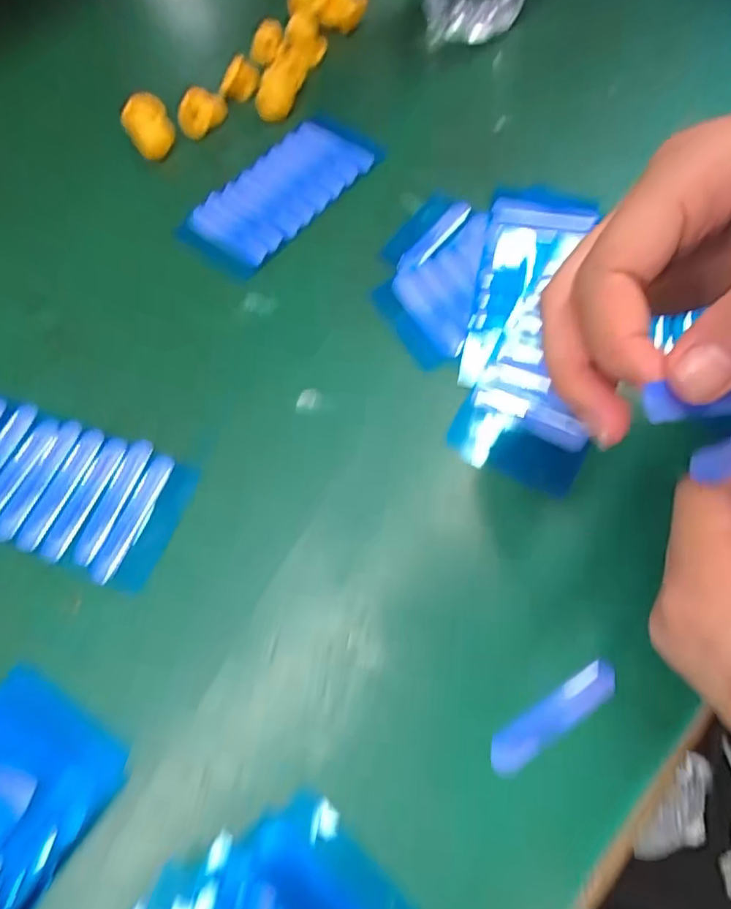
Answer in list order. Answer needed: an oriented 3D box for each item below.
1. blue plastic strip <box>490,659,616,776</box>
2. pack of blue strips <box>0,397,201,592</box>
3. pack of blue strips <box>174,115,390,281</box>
[{"bbox_3d":[0.066,0.092,0.197,0.053,0.008,0.012,-30,69,-11],"label":"blue plastic strip"},{"bbox_3d":[-0.133,0.012,0.237,0.113,0.004,0.057,17,68,10],"label":"pack of blue strips"},{"bbox_3d":[-0.045,-0.142,0.299,0.052,0.004,0.112,37,73,17],"label":"pack of blue strips"}]

